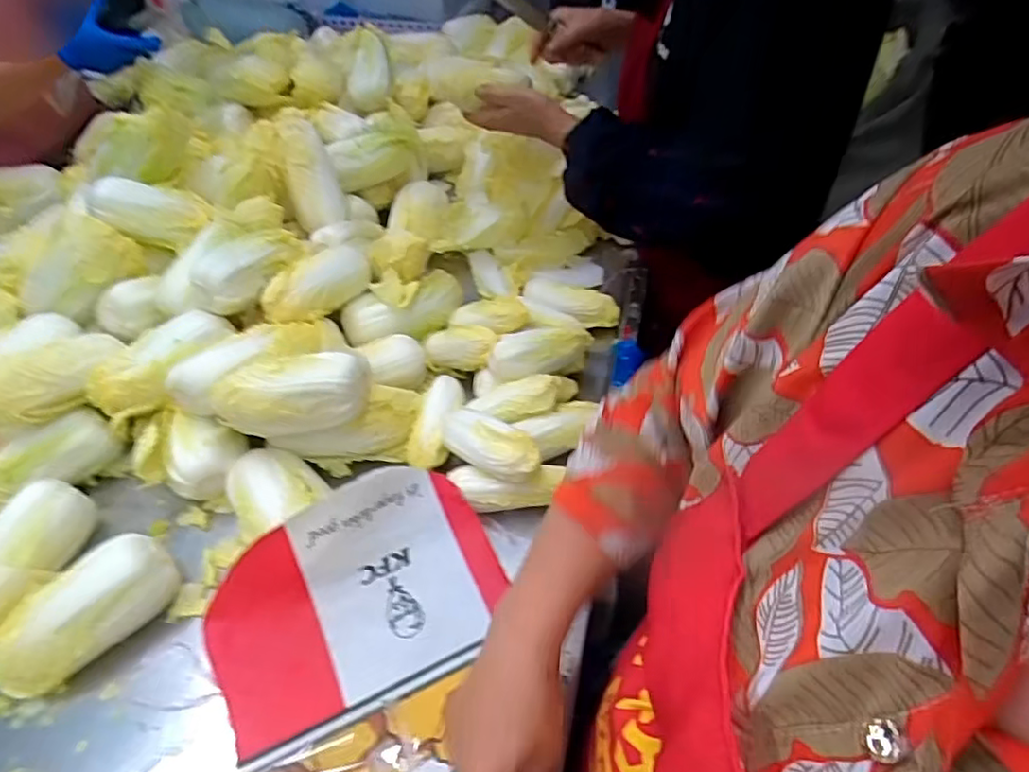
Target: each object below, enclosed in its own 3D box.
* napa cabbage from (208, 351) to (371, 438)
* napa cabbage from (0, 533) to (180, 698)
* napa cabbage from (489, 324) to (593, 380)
[{"bbox_3d":[-0.215,0.008,0.587,0.142,0.056,0.058,-10,49,-5],"label":"napa cabbage"},{"bbox_3d":[-0.373,0.195,0.526,0.077,0.067,0.148,30,57,26],"label":"napa cabbage"},{"bbox_3d":[0.029,-0.036,0.657,0.118,0.036,0.044,-9,49,-5],"label":"napa cabbage"}]

